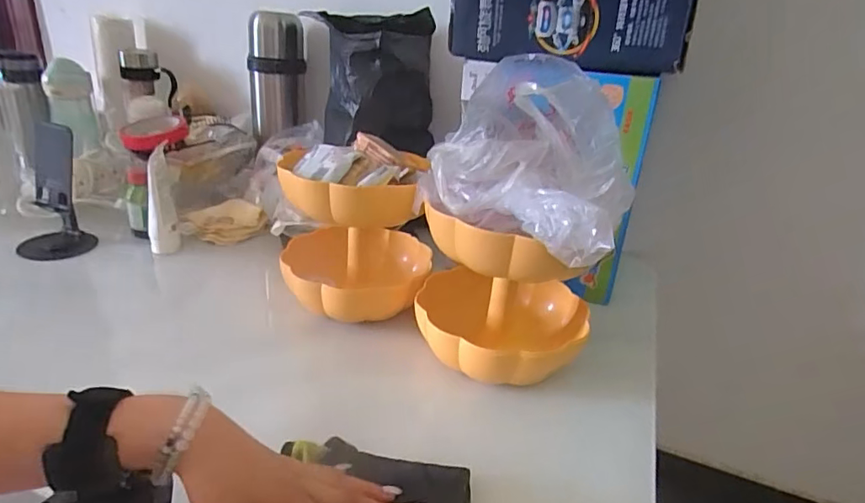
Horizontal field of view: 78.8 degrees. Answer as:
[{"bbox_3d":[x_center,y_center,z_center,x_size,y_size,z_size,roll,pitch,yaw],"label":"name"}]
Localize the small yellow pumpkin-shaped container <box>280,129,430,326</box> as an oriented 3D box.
[{"bbox_3d":[-0.088,-0.031,0.617,0.158,0.176,0.172,1,25,-10],"label":"small yellow pumpkin-shaped container"}]

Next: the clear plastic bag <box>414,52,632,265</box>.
[{"bbox_3d":[0.098,-0.087,0.448,0.167,0.132,0.132,24,30,35],"label":"clear plastic bag"}]

